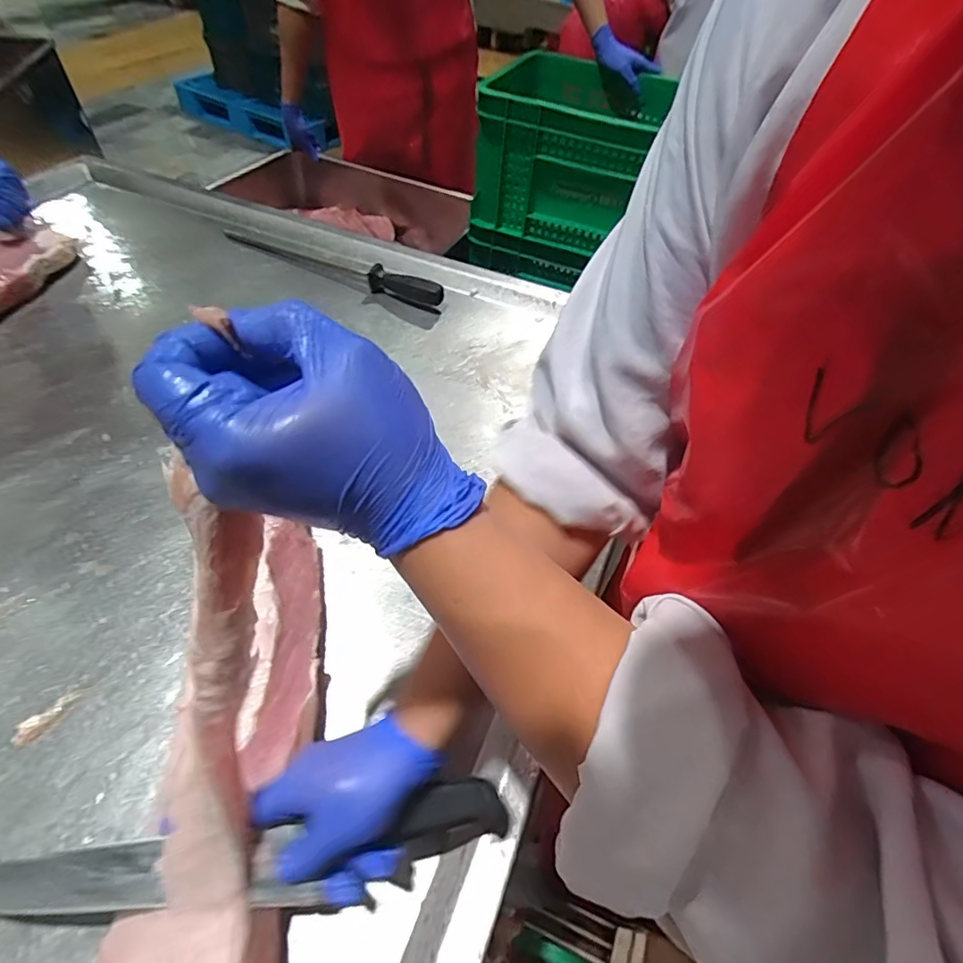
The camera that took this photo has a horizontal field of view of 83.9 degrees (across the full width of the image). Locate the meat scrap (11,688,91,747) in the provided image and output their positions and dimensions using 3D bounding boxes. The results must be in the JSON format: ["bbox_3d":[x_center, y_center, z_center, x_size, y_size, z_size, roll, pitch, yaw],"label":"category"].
[{"bbox_3d":[-0.356,0.193,0.443,0.058,0.004,0.022,-32,60,-25],"label":"meat scrap"}]

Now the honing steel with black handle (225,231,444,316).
[{"bbox_3d":[-0.240,-0.351,0.857,0.405,0.039,0.049,23,54,14],"label":"honing steel with black handle"}]

